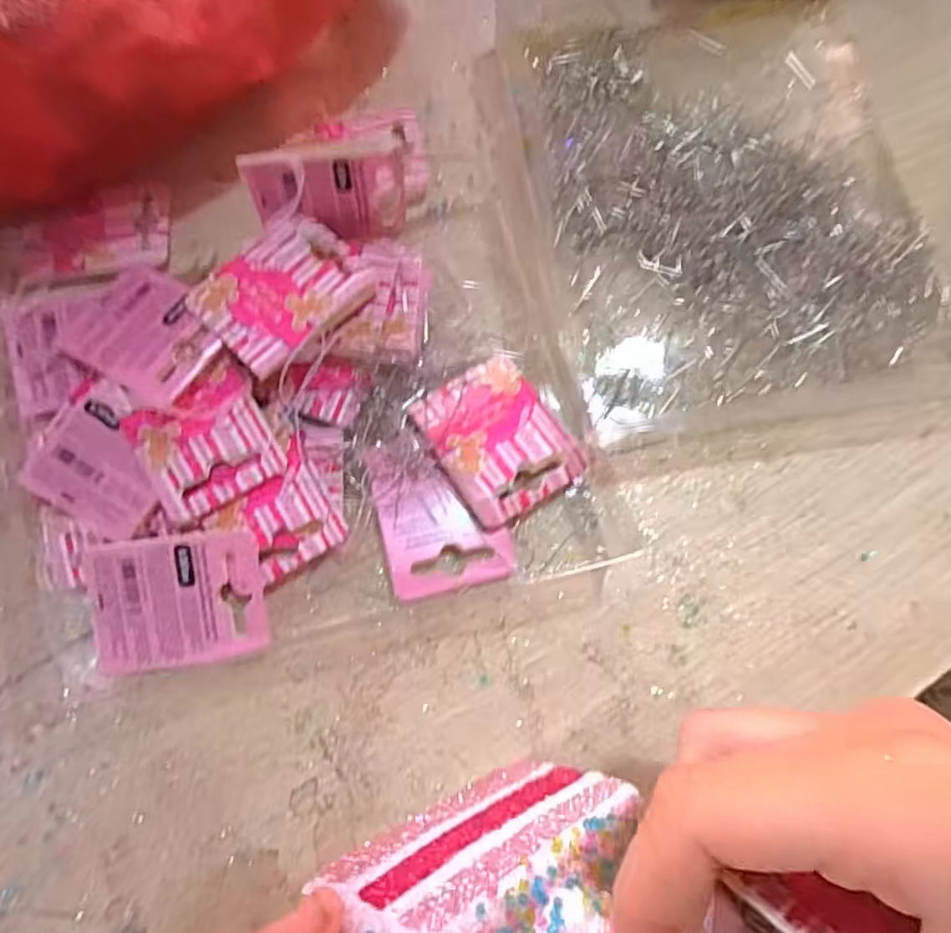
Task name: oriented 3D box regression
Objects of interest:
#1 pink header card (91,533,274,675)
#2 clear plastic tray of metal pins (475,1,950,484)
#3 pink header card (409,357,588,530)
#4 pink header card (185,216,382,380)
[{"bbox_3d":[-0.104,0.047,0.224,0.060,0.007,0.044,-8,92,-5],"label":"pink header card"},{"bbox_3d":[0.099,-0.106,0.266,0.168,0.015,0.205,-9,76,-2],"label":"clear plastic tray of metal pins"},{"bbox_3d":[0.008,-0.010,0.238,0.046,0.007,0.057,-30,71,-16],"label":"pink header card"},{"bbox_3d":[-0.070,-0.065,0.239,0.058,0.010,0.046,-42,79,-10],"label":"pink header card"}]

